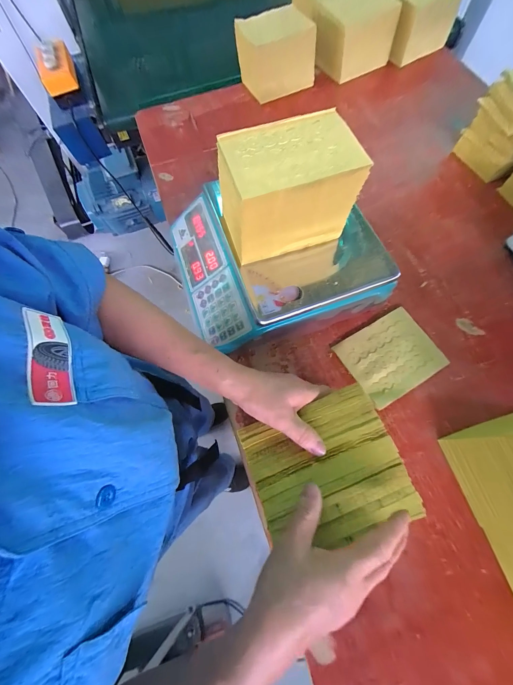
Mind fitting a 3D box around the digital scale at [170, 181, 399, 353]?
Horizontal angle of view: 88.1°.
[{"bbox_3d":[0.018,-0.148,0.467,0.299,0.110,0.303,-24,71,-7],"label":"digital scale"}]

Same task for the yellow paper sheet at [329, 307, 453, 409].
[{"bbox_3d":[0.230,0.022,0.453,0.151,0.005,0.123,-29,72,-8],"label":"yellow paper sheet"}]

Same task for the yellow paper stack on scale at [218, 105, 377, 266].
[{"bbox_3d":[0.039,-0.214,0.373,0.161,0.115,0.113,-17,70,-5],"label":"yellow paper stack on scale"}]

